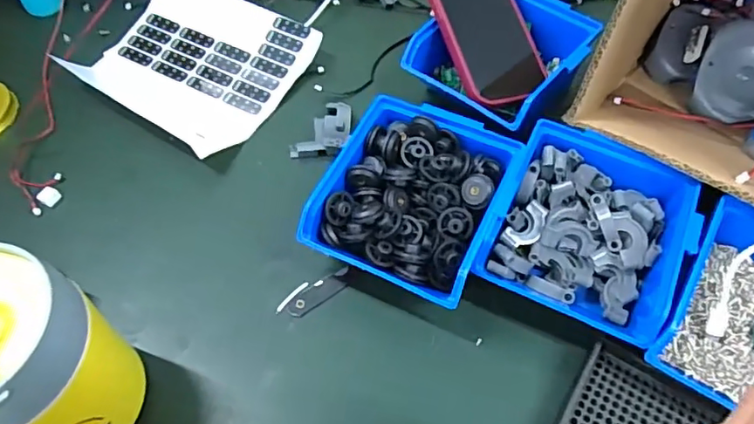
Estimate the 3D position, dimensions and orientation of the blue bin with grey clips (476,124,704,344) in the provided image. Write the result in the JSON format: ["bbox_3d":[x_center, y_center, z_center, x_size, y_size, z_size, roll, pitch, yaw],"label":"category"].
[{"bbox_3d":[0.147,0.015,0.374,0.122,0.062,0.122,22,60,14],"label":"blue bin with grey clips"}]

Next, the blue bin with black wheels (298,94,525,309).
[{"bbox_3d":[0.026,-0.005,0.395,0.114,0.064,0.133,22,59,14],"label":"blue bin with black wheels"}]

